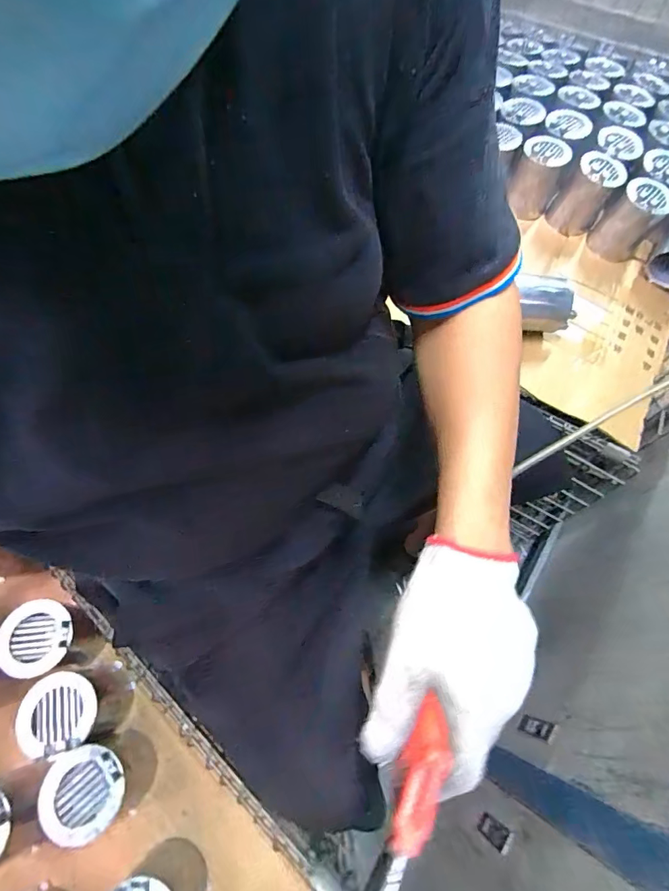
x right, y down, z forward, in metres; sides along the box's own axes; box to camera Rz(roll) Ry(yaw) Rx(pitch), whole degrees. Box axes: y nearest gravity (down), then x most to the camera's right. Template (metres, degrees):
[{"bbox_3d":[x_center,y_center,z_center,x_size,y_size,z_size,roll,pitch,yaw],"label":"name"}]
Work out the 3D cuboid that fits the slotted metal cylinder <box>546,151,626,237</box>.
[{"bbox_3d":[0.487,-0.486,0.827,0.095,0.113,0.086,30,67,12],"label":"slotted metal cylinder"}]

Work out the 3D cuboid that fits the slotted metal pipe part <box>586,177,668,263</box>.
[{"bbox_3d":[0.561,-0.429,0.807,0.096,0.110,0.081,35,68,14],"label":"slotted metal pipe part"}]

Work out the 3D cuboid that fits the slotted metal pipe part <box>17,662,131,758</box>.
[{"bbox_3d":[-0.329,0.337,0.550,0.092,0.112,0.091,1,64,-1],"label":"slotted metal pipe part"}]

